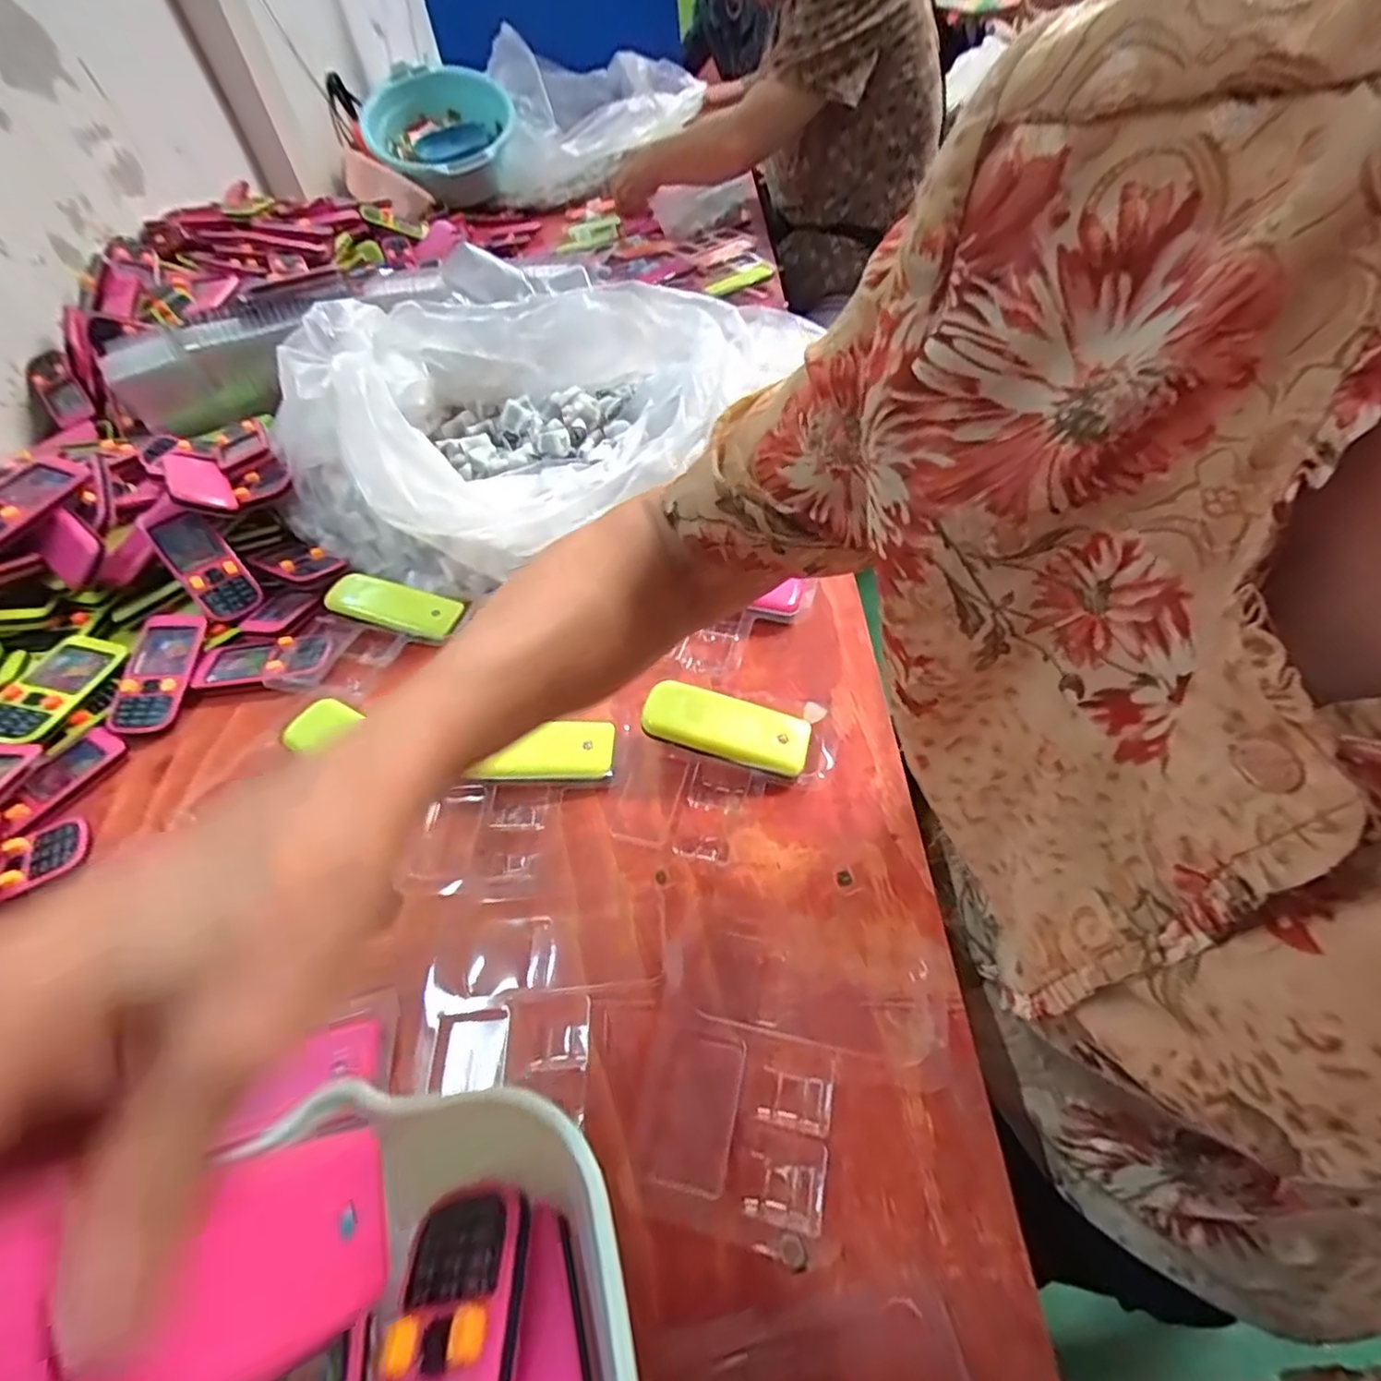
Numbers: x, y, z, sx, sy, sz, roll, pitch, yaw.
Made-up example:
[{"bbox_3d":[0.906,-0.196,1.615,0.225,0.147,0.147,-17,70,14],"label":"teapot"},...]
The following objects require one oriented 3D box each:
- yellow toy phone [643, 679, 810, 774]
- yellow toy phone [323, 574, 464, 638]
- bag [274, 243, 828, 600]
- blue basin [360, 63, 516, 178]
[{"bbox_3d":[0.023,0.022,0.398,0.104,0.013,0.043,16,52,0],"label":"yellow toy phone"},{"bbox_3d":[-0.244,-0.071,0.517,0.106,0.016,0.043,14,52,-1],"label":"yellow toy phone"},{"bbox_3d":[-0.148,-0.279,0.605,0.454,0.124,0.384,-39,56,-24],"label":"bag"},{"bbox_3d":[-0.556,-1.265,1.399,0.338,0.144,0.410,-15,59,-9],"label":"blue basin"}]

